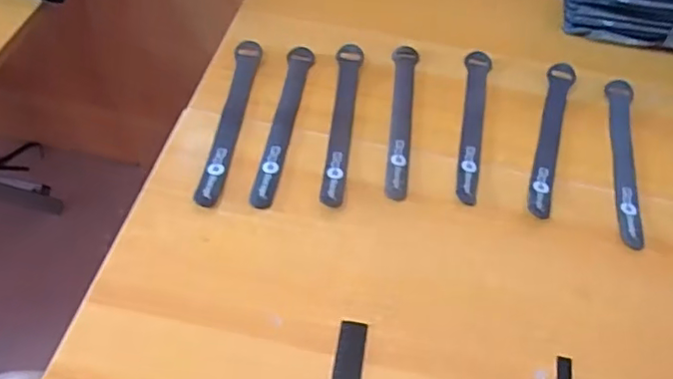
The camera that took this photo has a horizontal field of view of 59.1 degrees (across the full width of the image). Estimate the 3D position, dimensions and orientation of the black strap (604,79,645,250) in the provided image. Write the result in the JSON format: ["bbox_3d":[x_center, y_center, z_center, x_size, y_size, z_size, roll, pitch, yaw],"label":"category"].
[{"bbox_3d":[0.256,-0.030,0.525,0.023,0.011,0.189,13,52,6],"label":"black strap"}]

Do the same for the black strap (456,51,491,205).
[{"bbox_3d":[0.125,-0.064,0.545,0.021,0.006,0.197,12,52,5],"label":"black strap"}]

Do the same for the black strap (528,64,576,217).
[{"bbox_3d":[0.192,-0.048,0.529,0.023,0.016,0.187,16,52,8],"label":"black strap"}]

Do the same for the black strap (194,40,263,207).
[{"bbox_3d":[-0.093,-0.065,0.526,0.023,0.006,0.197,6,52,0],"label":"black strap"}]

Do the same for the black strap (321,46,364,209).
[{"bbox_3d":[0.006,-0.063,0.529,0.024,0.011,0.189,5,52,0],"label":"black strap"}]

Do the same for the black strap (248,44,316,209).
[{"bbox_3d":[-0.046,-0.062,0.529,0.024,0.006,0.194,8,52,1],"label":"black strap"}]

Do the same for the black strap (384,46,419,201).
[{"bbox_3d":[0.059,-0.070,0.544,0.023,0.004,0.194,8,52,2],"label":"black strap"}]

